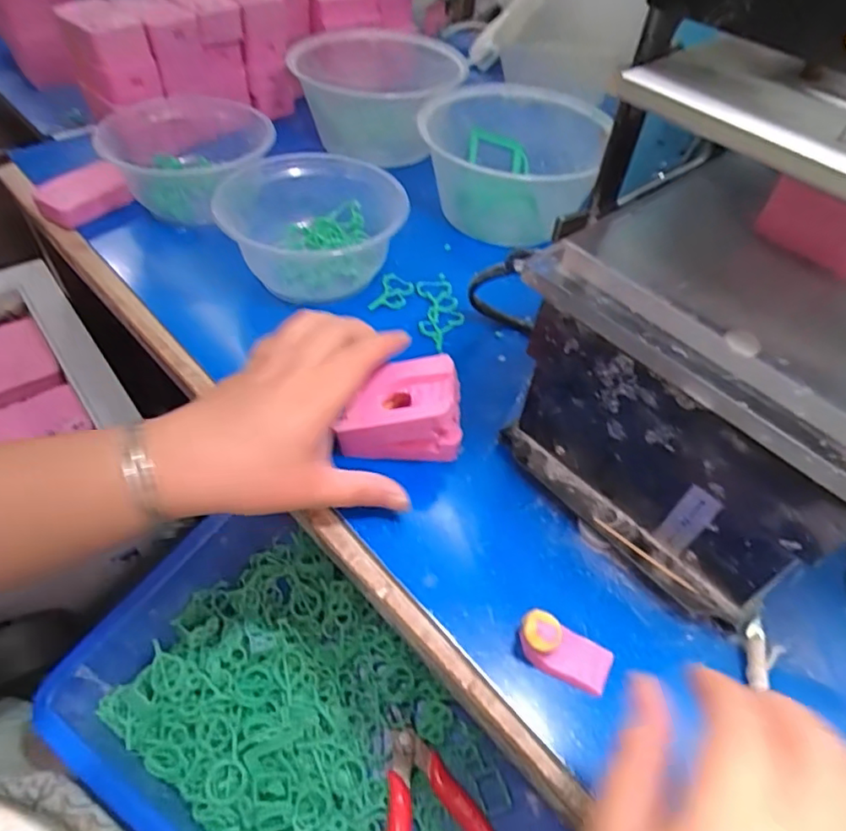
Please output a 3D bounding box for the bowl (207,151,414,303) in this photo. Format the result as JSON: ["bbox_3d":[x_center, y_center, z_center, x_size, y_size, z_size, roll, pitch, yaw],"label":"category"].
[{"bbox_3d":[-0.082,-0.138,0.449,0.134,0.060,0.128,-2,50,-5],"label":"bowl"}]

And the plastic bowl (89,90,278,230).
[{"bbox_3d":[-0.192,-0.218,0.502,0.130,0.057,0.141,-11,51,-13],"label":"plastic bowl"}]

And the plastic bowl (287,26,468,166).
[{"bbox_3d":[-0.046,-0.319,0.591,0.153,0.074,0.154,2,50,-2],"label":"plastic bowl"}]

